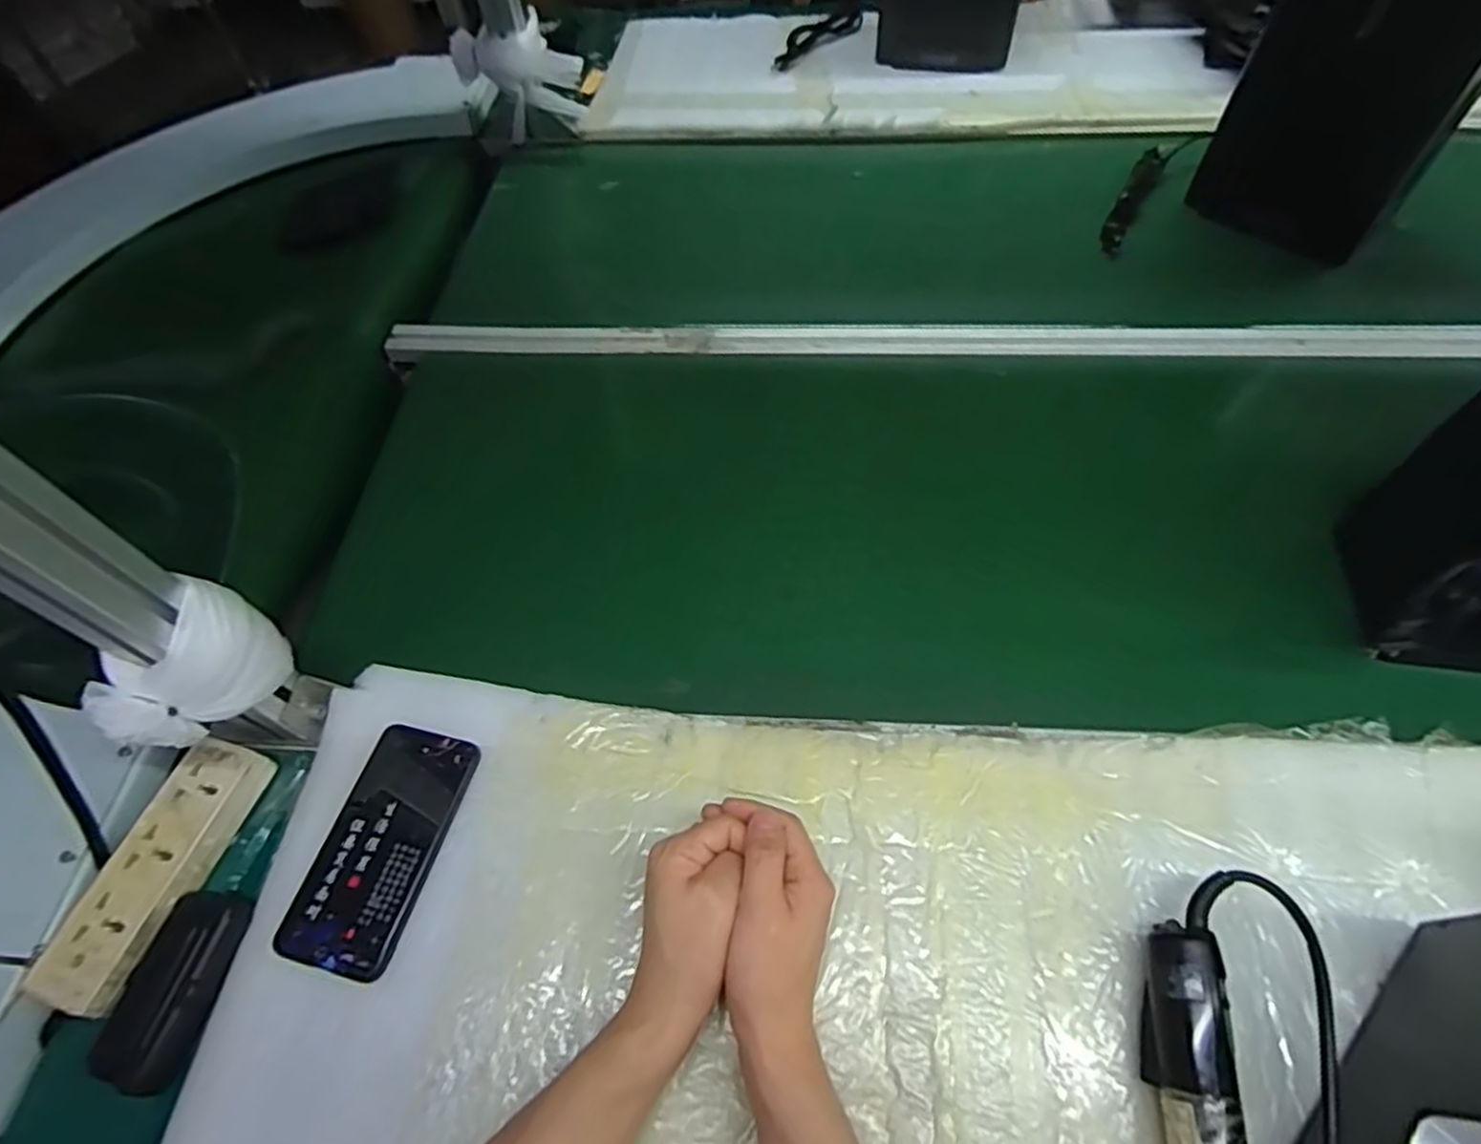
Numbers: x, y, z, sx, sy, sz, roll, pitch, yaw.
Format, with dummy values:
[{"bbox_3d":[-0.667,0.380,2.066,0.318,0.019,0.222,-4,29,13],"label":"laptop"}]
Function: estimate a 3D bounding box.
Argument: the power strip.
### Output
[{"bbox_3d":[-0.392,0.199,0.496,0.054,0.026,0.169,12,59,11],"label":"power strip"}]

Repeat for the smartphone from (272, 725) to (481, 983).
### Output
[{"bbox_3d":[-0.244,0.184,0.498,0.077,0.006,0.154,12,59,9],"label":"smartphone"}]

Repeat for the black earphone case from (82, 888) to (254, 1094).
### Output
[{"bbox_3d":[-0.357,0.258,0.459,0.056,0.020,0.108,8,58,8],"label":"black earphone case"}]

